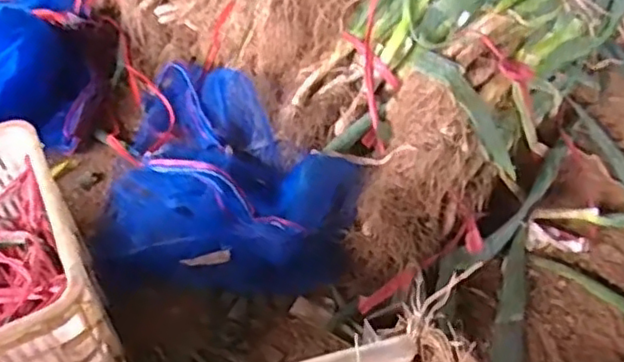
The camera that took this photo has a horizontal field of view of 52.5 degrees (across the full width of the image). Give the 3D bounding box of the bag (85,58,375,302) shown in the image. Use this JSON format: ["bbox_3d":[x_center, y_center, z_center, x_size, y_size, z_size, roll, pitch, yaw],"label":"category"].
[{"bbox_3d":[-0.146,-0.012,1.143,0.467,0.111,0.477,6,46,11],"label":"bag"}]

